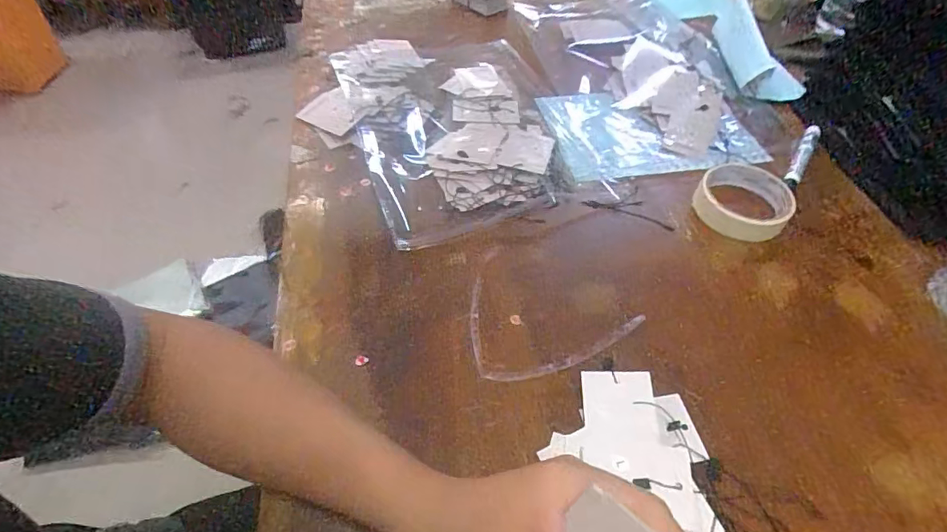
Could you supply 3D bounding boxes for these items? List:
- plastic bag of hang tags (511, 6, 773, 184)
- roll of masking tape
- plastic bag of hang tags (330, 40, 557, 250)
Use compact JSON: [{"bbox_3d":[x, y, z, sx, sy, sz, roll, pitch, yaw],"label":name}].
[{"bbox_3d":[0.204,-0.237,0.630,0.252,0.047,0.342,-4,51,-3],"label":"plastic bag of hang tags"},{"bbox_3d":[0.273,-0.069,0.499,0.088,0.020,0.086,0,51,0],"label":"roll of masking tape"},{"bbox_3d":[-0.022,-0.176,0.585,0.230,0.029,0.351,-16,53,-12],"label":"plastic bag of hang tags"}]

